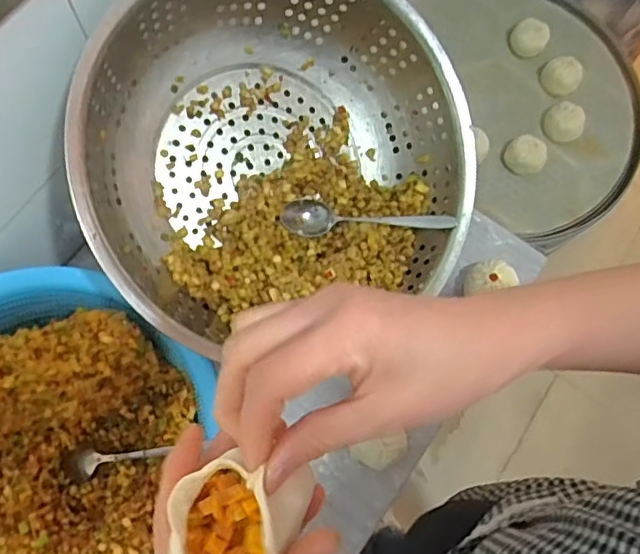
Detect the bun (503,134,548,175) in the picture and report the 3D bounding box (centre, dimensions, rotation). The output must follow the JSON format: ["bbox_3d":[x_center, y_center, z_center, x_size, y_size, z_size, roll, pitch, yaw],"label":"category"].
[{"bbox_3d":[0.360,-0.217,1.038,0.073,0.041,0.073,0,74,-1],"label":"bun"}]

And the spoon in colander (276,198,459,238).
[{"bbox_3d":[0.051,-0.069,0.649,0.186,0.034,0.043,3,74,0],"label":"spoon in colander"}]

